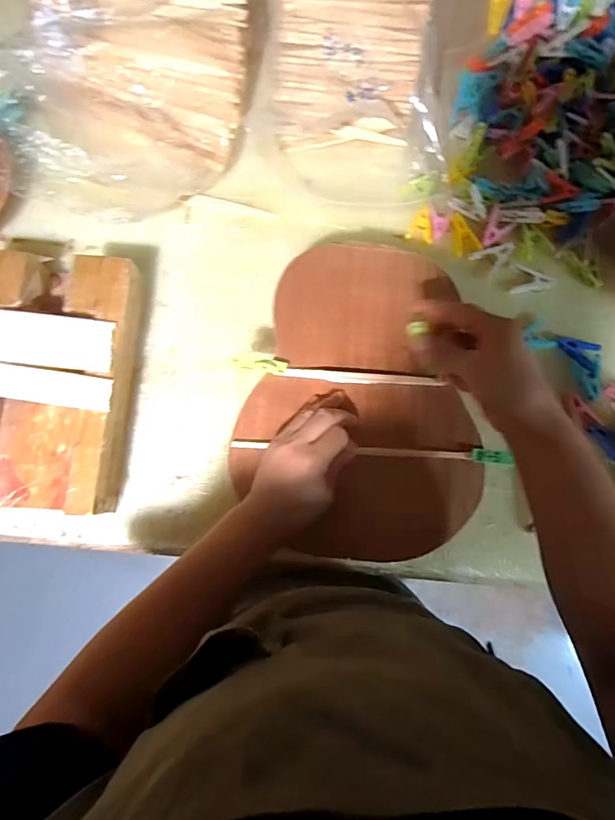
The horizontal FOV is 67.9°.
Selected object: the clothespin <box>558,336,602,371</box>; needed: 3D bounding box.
[{"bbox_3d":[0.322,-0.072,0.542,0.048,0.005,0.033,28,81,2],"label":"clothespin"}]

